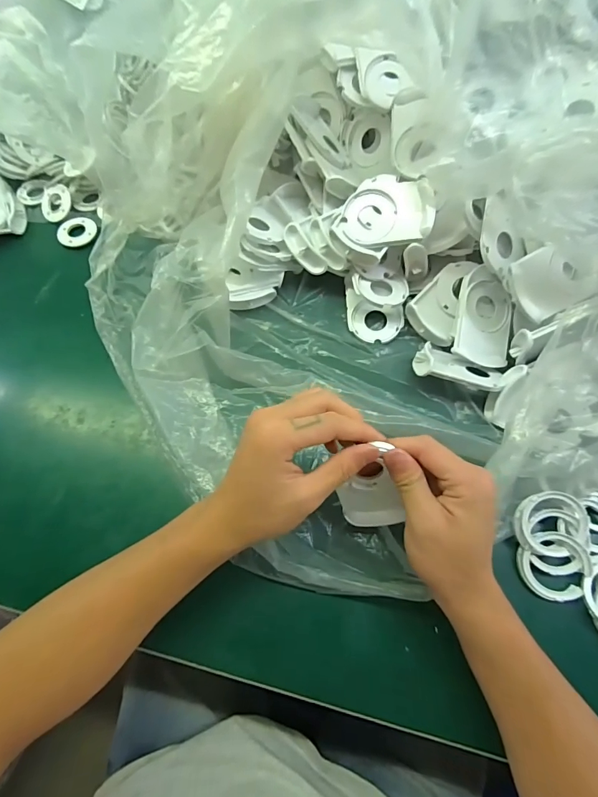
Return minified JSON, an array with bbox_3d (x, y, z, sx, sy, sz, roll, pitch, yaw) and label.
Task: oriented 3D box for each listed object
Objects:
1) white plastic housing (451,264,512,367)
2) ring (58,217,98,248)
[{"bbox_3d":[0.178,-0.080,0.393,0.056,0.022,0.095,15,81,-9],"label":"white plastic housing"},{"bbox_3d":[-0.262,-0.198,0.473,0.043,0.008,0.047,0,66,0],"label":"ring"}]

